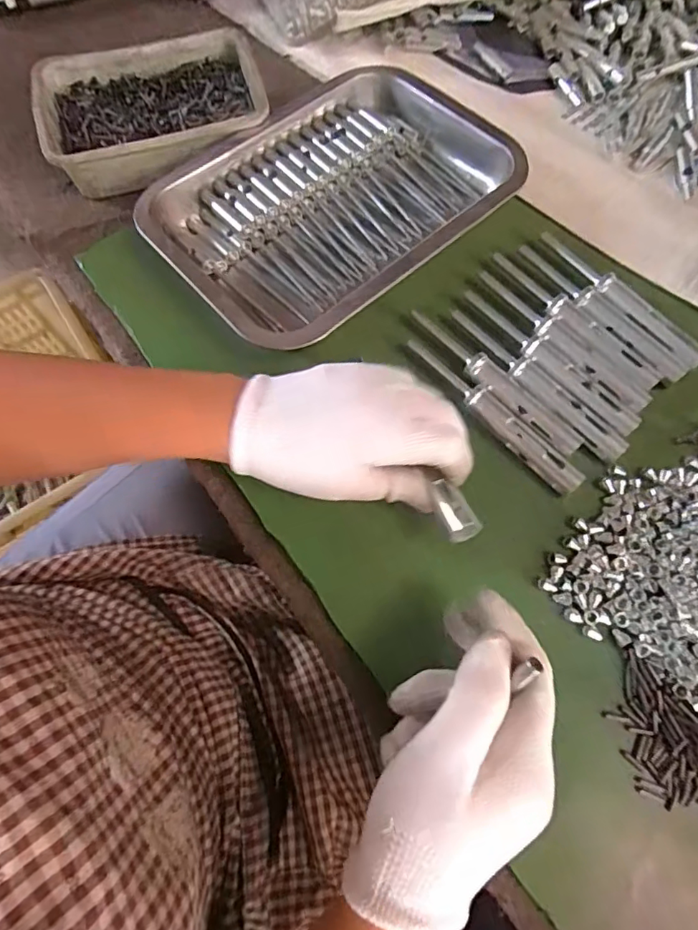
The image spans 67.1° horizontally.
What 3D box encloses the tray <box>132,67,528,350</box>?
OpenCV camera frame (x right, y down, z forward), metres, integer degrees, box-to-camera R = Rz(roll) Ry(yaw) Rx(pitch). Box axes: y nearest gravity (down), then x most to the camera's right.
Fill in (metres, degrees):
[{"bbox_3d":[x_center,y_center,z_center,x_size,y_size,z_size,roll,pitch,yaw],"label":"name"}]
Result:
[{"bbox_3d":[-0.009,-0.199,0.397,0.257,0.039,0.183,-40,73,-12],"label":"tray"}]

